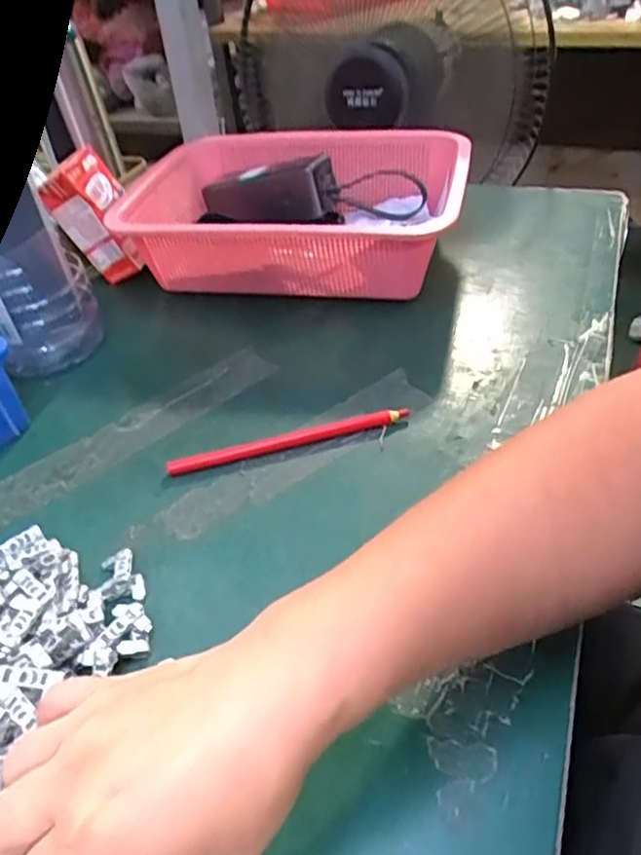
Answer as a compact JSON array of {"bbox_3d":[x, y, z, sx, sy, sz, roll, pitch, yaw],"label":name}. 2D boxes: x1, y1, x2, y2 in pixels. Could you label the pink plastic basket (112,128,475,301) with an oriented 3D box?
[{"bbox_3d":[-0.017,-0.202,0.608,0.294,0.089,0.221,7,44,16],"label":"pink plastic basket"}]

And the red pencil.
[{"bbox_3d":[-0.020,0.010,0.428,0.164,0.010,0.007,-13,42,-6],"label":"red pencil"}]

